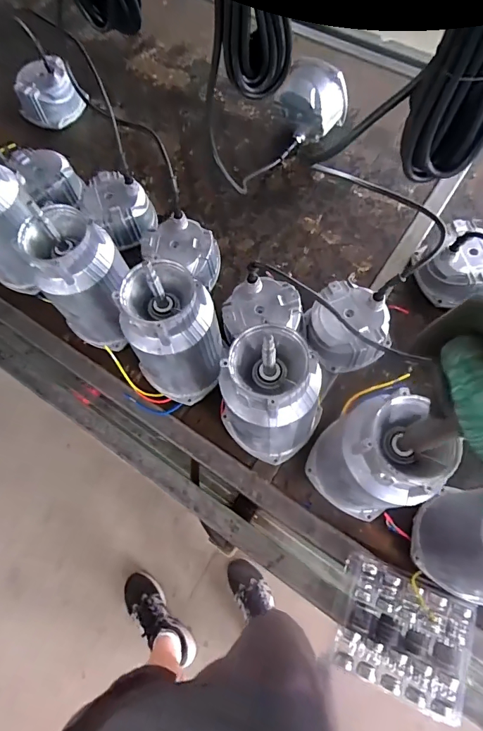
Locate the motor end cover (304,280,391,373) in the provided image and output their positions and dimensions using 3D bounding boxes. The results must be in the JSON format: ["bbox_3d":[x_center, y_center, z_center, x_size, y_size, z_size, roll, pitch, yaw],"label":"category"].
[{"bbox_3d":[0.164,-0.062,0.635,0.113,0.084,0.124,-17,69,-6],"label":"motor end cover"}]

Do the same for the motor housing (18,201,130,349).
[{"bbox_3d":[-0.226,-0.121,0.586,0.113,0.241,0.107,-1,69,2],"label":"motor housing"}]

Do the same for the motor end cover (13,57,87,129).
[{"bbox_3d":[-0.419,-0.588,0.857,0.130,0.083,0.114,-39,73,-13],"label":"motor end cover"}]

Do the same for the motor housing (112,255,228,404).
[{"bbox_3d":[-0.097,-0.036,0.556,0.132,0.226,0.109,22,70,10],"label":"motor housing"}]

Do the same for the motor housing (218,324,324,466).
[{"bbox_3d":[0.040,0.046,0.524,0.128,0.221,0.113,38,74,15],"label":"motor housing"}]

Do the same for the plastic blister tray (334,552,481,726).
[{"bbox_3d":[0.202,0.337,0.506,0.160,0.029,0.131,21,70,9],"label":"plastic blister tray"}]

